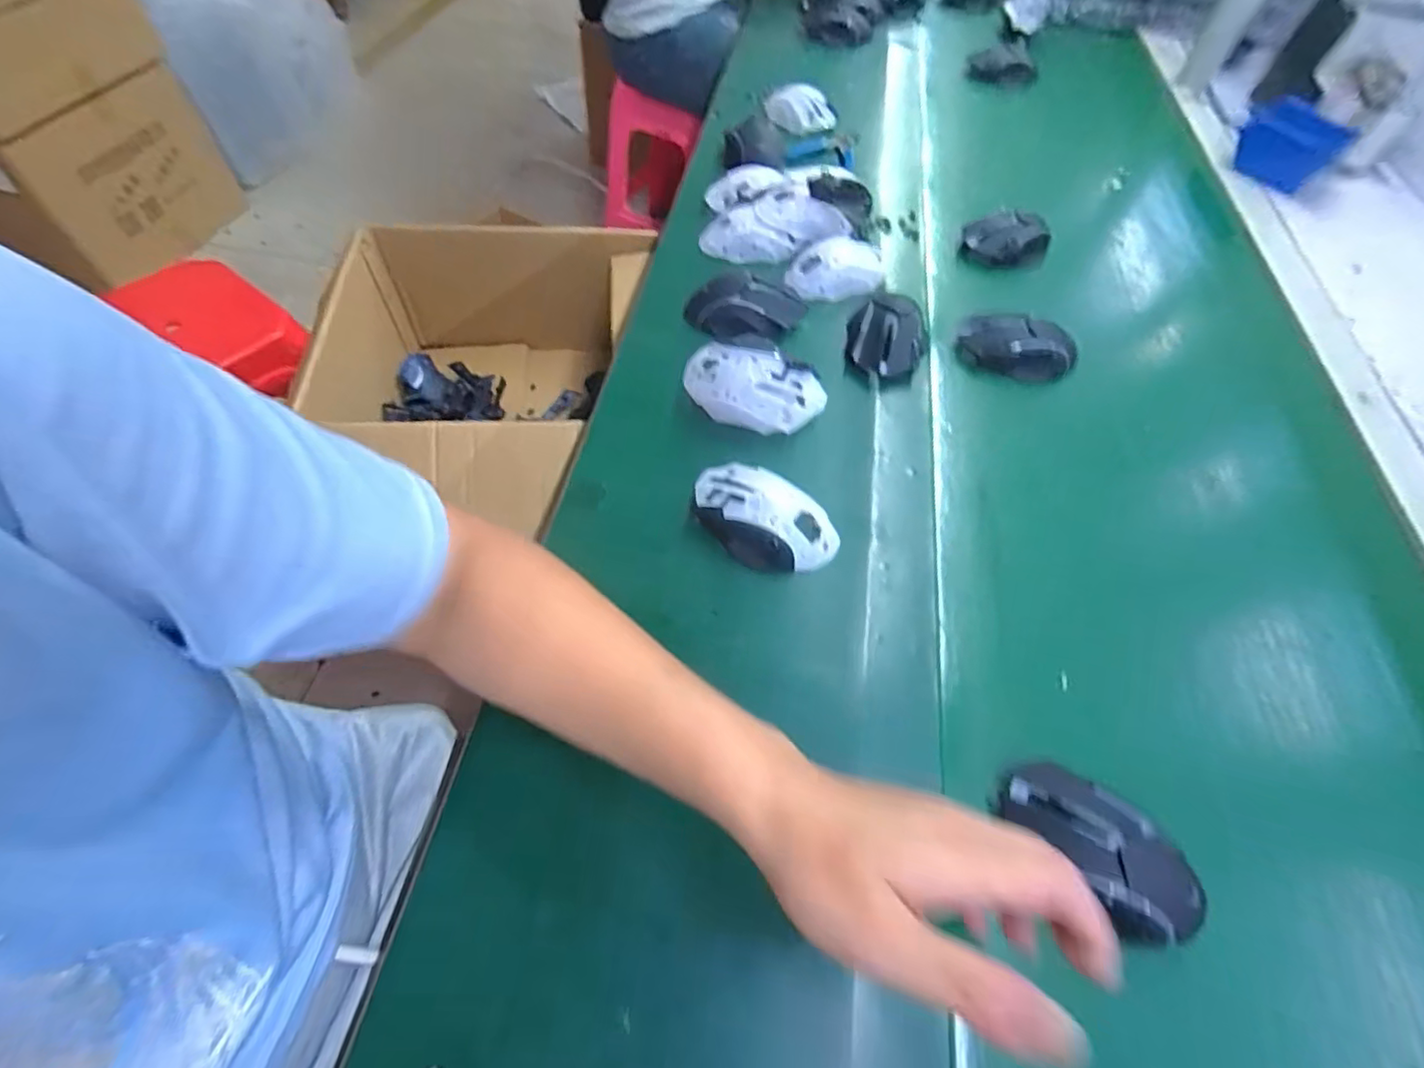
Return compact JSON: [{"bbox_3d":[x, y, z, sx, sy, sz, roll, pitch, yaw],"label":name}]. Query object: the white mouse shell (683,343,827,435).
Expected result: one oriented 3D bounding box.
[{"bbox_3d":[0.036,-0.122,0.514,0.123,0.057,0.049,10,58,3],"label":"white mouse shell"}]

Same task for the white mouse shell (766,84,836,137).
[{"bbox_3d":[0.117,-0.564,0.800,0.098,0.035,0.056,38,63,19],"label":"white mouse shell"}]

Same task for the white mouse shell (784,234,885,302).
[{"bbox_3d":[0.126,-0.275,0.627,0.091,0.034,0.066,-4,58,-6],"label":"white mouse shell"}]

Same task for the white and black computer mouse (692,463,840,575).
[{"bbox_3d":[0.038,-0.013,0.463,0.114,0.036,0.063,33,61,16],"label":"white and black computer mouse"}]

